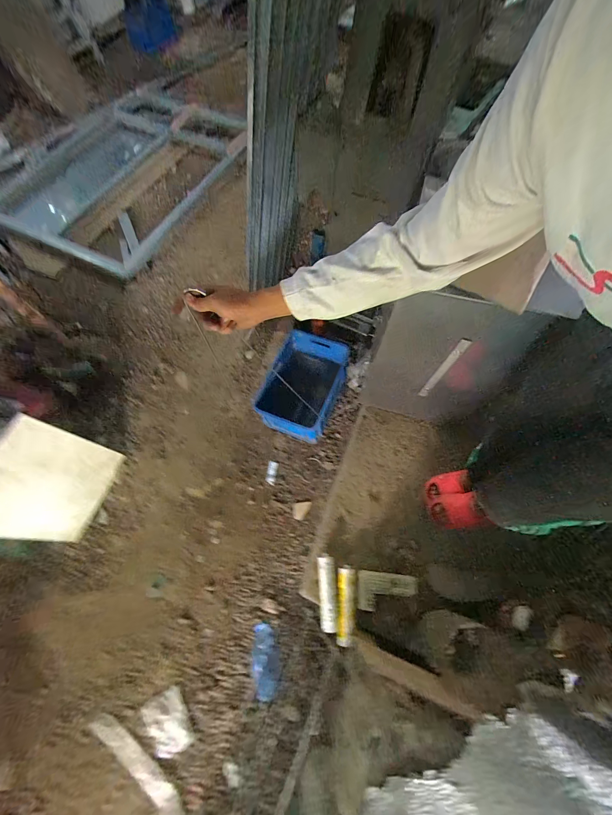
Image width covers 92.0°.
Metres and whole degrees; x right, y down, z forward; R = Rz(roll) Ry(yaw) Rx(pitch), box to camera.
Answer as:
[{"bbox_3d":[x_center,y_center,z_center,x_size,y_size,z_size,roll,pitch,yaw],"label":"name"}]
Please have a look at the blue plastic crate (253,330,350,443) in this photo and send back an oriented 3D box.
[{"bbox_3d":[-0.018,-0.128,1.658,0.393,0.265,0.535,23,70,10],"label":"blue plastic crate"}]

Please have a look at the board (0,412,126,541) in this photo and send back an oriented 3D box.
[{"bbox_3d":[-1.177,0.355,1.348,0.038,0.514,0.503,20,74,34],"label":"board"}]

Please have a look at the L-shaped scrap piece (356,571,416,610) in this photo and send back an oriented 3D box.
[{"bbox_3d":[0.274,0.621,0.998,0.199,0.017,0.111,5,50,1],"label":"L-shaped scrap piece"}]

